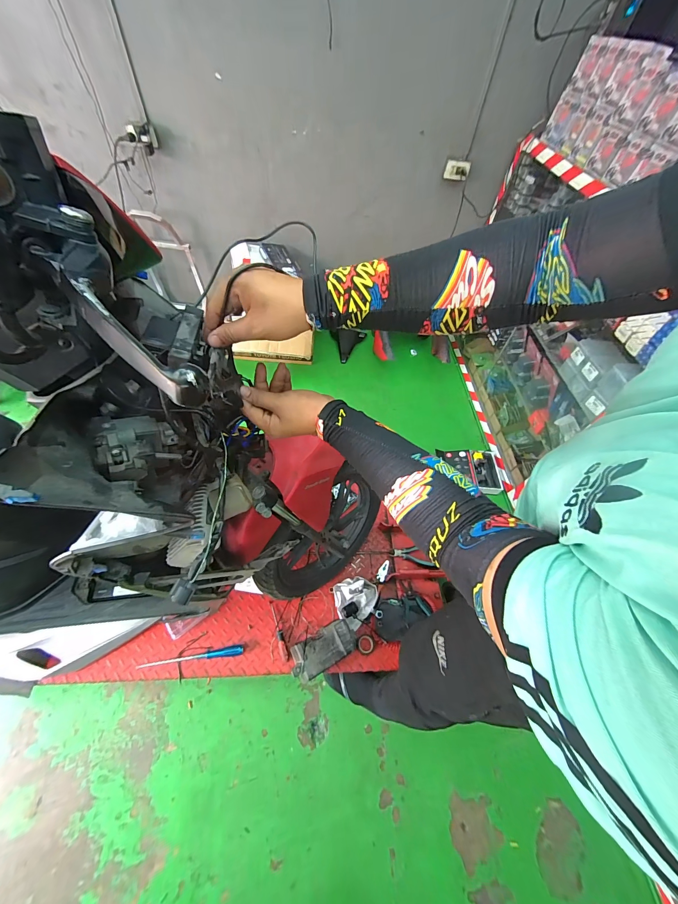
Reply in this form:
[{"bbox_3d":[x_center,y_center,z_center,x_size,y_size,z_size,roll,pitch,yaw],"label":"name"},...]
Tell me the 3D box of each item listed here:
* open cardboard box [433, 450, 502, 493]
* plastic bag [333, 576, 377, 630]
[{"bbox_3d":[0.652,0.088,1.538,0.292,0.056,0.237,5,55,-3],"label":"open cardboard box"},{"bbox_3d":[0.059,0.491,1.014,0.141,0.062,0.150,-2,56,-8],"label":"plastic bag"}]

